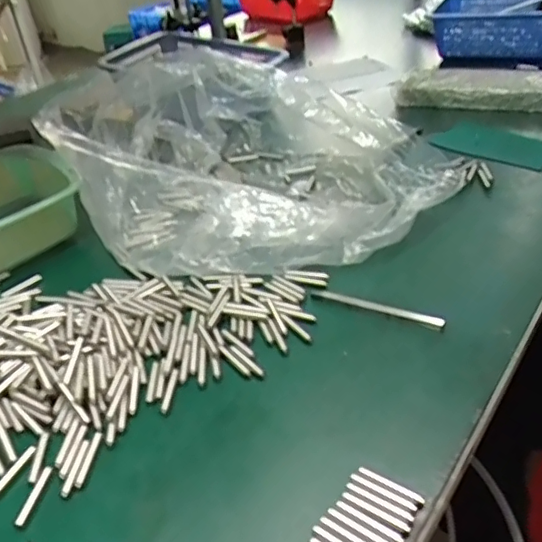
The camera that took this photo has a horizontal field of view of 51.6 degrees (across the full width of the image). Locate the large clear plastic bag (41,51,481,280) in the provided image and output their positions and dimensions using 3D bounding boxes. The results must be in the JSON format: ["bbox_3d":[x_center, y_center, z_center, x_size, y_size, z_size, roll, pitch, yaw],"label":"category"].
[{"bbox_3d":[-0.038,-0.180,0.751,0.412,0.143,0.487,-27,40,-26],"label":"large clear plastic bag"}]

